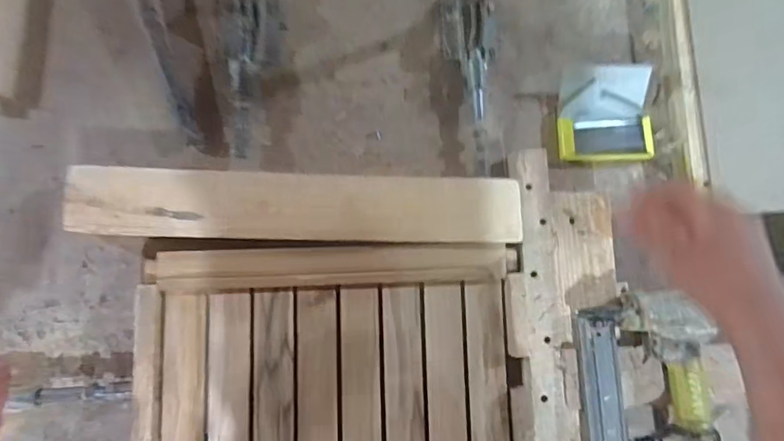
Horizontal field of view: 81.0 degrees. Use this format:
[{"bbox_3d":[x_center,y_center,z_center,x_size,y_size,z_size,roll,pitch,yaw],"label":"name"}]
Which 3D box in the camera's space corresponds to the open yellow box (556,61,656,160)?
[{"bbox_3d":[0.285,-0.143,0.614,0.116,0.034,0.124,1,85,-5],"label":"open yellow box"}]

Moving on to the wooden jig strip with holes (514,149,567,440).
[{"bbox_3d":[0.186,0.115,0.555,0.046,0.011,0.404,-2,84,-3],"label":"wooden jig strip with holes"}]

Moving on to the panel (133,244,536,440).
[{"bbox_3d":[-0.066,0.183,0.551,0.451,0.052,0.295,0,85,-5],"label":"panel"}]

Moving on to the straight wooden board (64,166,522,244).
[{"bbox_3d":[-0.106,-0.016,0.541,0.516,0.023,0.078,1,84,-3],"label":"straight wooden board"}]

